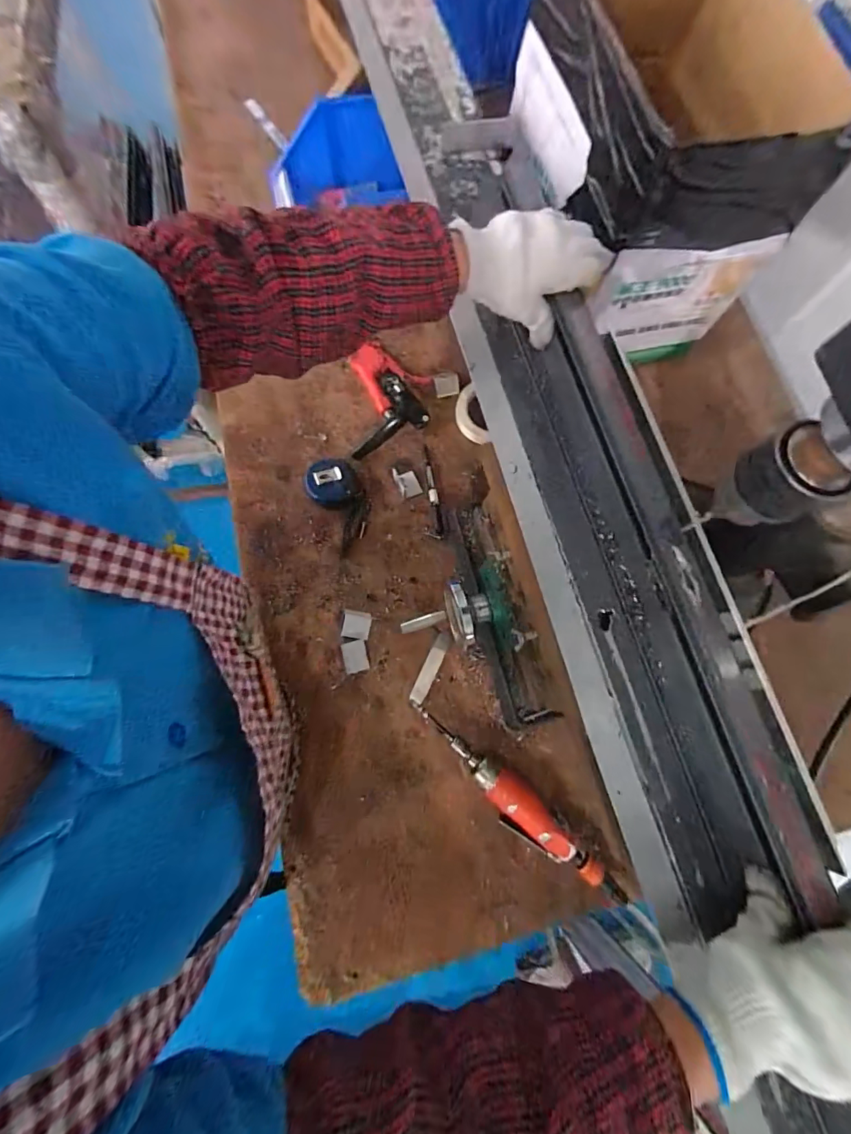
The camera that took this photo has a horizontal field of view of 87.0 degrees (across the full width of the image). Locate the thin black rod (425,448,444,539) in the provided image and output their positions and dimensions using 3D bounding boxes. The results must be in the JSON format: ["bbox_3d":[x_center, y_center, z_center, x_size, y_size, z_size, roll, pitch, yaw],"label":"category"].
[{"bbox_3d":[0.010,-0.111,0.657,0.013,0.010,0.139,-9,76,-7],"label":"thin black rod"}]

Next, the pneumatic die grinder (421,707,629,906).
[{"bbox_3d":[0.110,0.287,0.542,0.050,0.034,0.299,-42,82,-14],"label":"pneumatic die grinder"}]

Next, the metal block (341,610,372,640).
[{"bbox_3d":[-0.092,0.078,0.598,0.036,0.011,0.036,10,75,-2],"label":"metal block"}]

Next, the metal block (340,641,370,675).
[{"bbox_3d":[-0.091,0.117,0.584,0.031,0.009,0.039,-13,77,-8],"label":"metal block"}]

